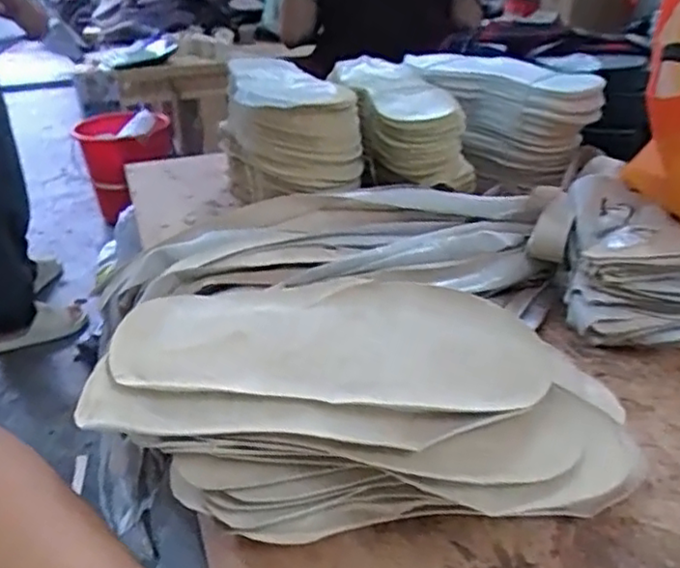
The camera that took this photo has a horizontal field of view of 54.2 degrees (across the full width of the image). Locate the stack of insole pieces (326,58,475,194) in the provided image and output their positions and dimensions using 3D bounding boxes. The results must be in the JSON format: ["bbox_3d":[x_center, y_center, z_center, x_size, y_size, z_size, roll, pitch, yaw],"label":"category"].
[{"bbox_3d":[0.060,-0.175,0.732,0.102,0.088,0.247,-8,31,-12],"label":"stack of insole pieces"}]

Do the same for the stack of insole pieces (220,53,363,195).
[{"bbox_3d":[-0.061,-0.167,0.732,0.111,0.118,0.251,-10,31,-14],"label":"stack of insole pieces"}]

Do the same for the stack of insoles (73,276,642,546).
[{"bbox_3d":[0.010,0.078,0.383,0.289,0.104,0.127,4,30,10],"label":"stack of insoles"}]

